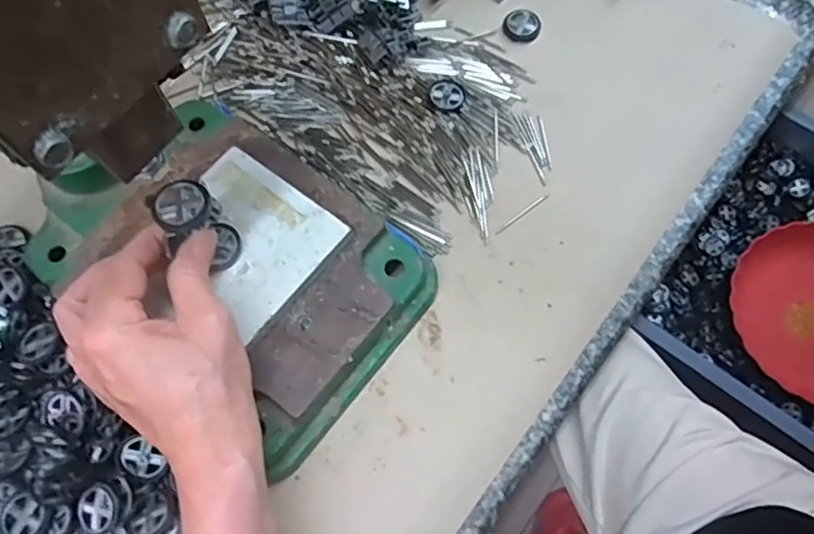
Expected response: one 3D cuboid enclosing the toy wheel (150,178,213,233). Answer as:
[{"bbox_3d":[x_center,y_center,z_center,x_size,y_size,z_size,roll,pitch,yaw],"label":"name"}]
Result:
[{"bbox_3d":[-0.108,-0.030,0.292,0.027,0.008,0.023,-30,70,-10],"label":"toy wheel"}]

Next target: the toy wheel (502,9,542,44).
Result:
[{"bbox_3d":[0.088,-0.183,0.460,0.026,0.008,0.028,-1,68,2],"label":"toy wheel"}]

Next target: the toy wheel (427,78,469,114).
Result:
[{"bbox_3d":[0.029,-0.123,0.433,0.028,0.005,0.028,-1,68,2],"label":"toy wheel"}]

